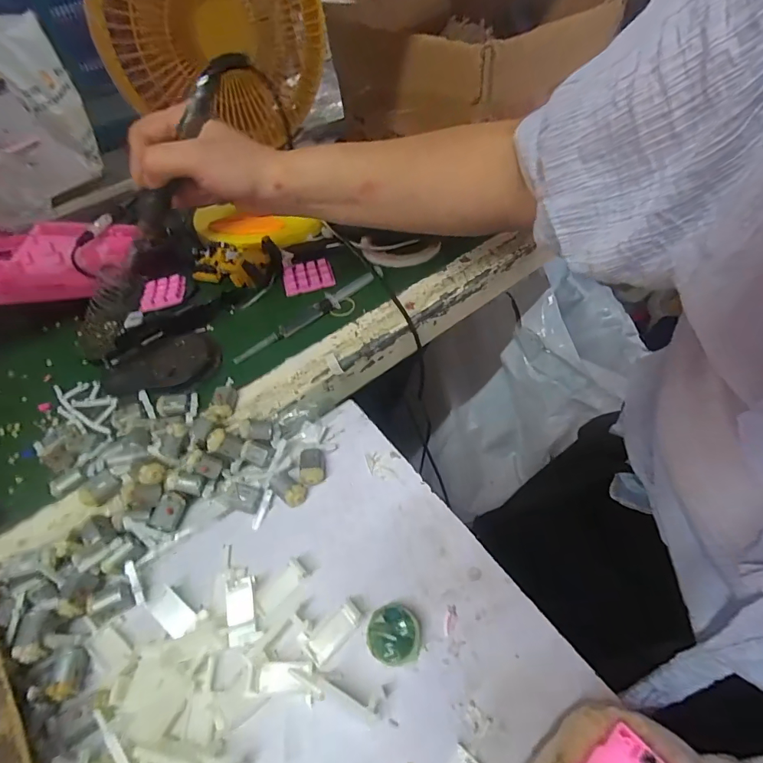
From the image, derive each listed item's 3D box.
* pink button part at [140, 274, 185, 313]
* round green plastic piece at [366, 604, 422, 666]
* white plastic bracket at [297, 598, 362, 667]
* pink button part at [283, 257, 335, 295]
[{"bbox_3d":[-0.263,-0.108,0.522,0.045,0.011,0.058,-14,50,-4],"label":"pink button part"},{"bbox_3d":[0.008,0.162,0.278,0.033,0.017,0.035,-4,50,4],"label":"round green plastic piece"},{"bbox_3d":[-0.033,0.163,0.285,0.040,0.010,0.022,-35,55,-20],"label":"white plastic bracket"},{"bbox_3d":[-0.088,-0.127,0.522,0.059,0.004,0.043,-13,66,3],"label":"pink button part"}]

